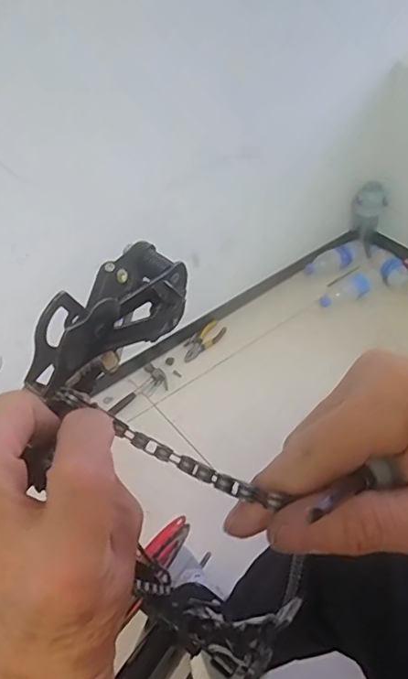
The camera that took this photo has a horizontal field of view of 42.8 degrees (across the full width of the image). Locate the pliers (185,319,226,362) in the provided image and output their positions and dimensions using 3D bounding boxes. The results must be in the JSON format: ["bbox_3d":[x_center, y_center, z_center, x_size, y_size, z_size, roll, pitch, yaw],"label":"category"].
[{"bbox_3d":[-0.003,0.003,1.497,0.067,0.024,0.175,34,55,30],"label":"pliers"}]

